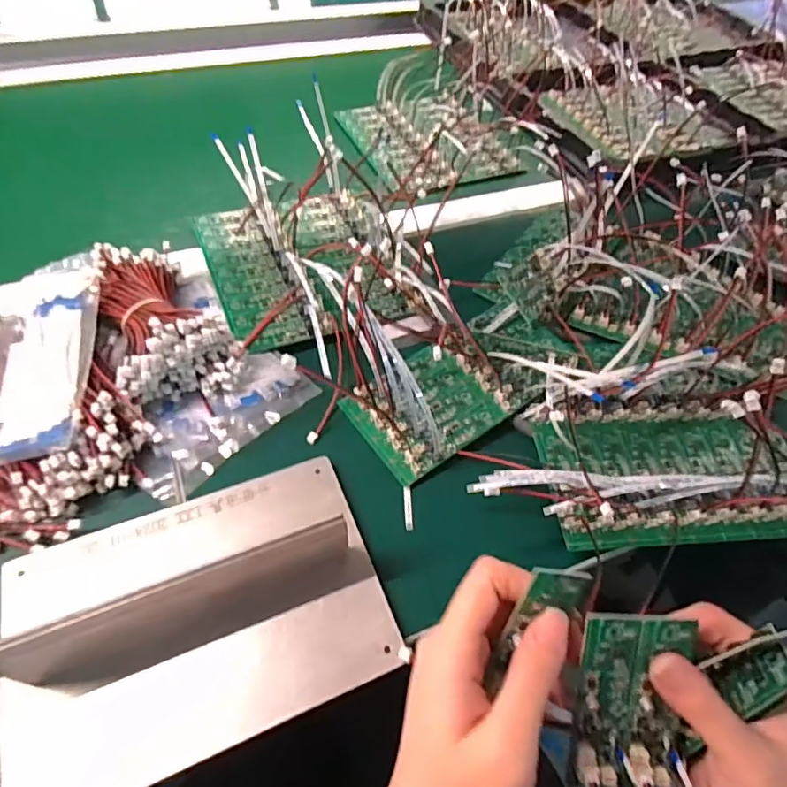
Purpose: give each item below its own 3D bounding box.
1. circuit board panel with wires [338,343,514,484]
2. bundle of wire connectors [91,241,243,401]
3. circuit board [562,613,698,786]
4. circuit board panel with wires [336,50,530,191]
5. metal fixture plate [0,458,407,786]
[{"bbox_3d":[0.025,0.008,0.395,0.102,0.022,0.084,-29,60,-24],"label":"circuit board panel with wires"},{"bbox_3d":[-0.174,-0.061,0.401,0.079,0.057,0.149,-20,56,-18],"label":"bundle of wire connectors"},{"bbox_3d":[0.097,0.125,0.214,0.048,0.076,0.010,-2,11,2],"label":"circuit board"},{"bbox_3d":[0.042,-0.328,0.627,0.160,0.049,0.195,-20,56,-18],"label":"circuit board panel with wires"},{"bbox_3d":[-0.110,0.111,0.284,0.200,0.062,0.137,-17,56,-17],"label":"metal fixture plate"}]

